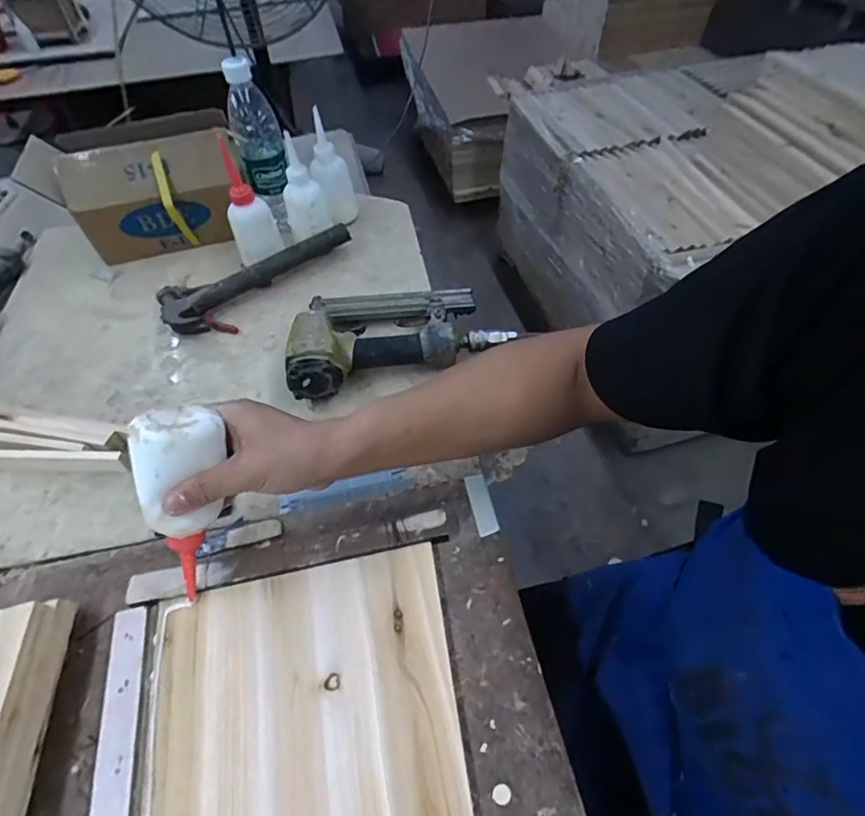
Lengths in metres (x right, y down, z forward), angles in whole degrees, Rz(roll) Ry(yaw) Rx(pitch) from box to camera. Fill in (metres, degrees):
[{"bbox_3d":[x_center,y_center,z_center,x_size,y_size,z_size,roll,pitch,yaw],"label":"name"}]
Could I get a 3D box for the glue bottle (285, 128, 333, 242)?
[{"bbox_3d":[-0.177,-0.298,0.702,0.059,0.123,0.047,17,54,15],"label":"glue bottle"}]

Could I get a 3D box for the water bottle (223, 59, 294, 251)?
[{"bbox_3d":[-0.245,-0.354,0.709,0.071,0.221,0.066,-7,52,-3],"label":"water bottle"}]

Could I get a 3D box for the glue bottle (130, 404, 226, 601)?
[{"bbox_3d":[-0.200,0.081,0.399,0.054,0.159,0.051,10,21,8],"label":"glue bottle"}]

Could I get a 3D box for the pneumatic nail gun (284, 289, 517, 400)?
[{"bbox_3d":[-0.052,-0.102,0.619,0.262,0.066,0.153,-14,54,-10],"label":"pneumatic nail gun"}]

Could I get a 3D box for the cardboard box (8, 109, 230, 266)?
[{"bbox_3d":[-0.425,-0.319,0.743,0.269,0.154,0.135,-11,52,-6],"label":"cardboard box"}]

